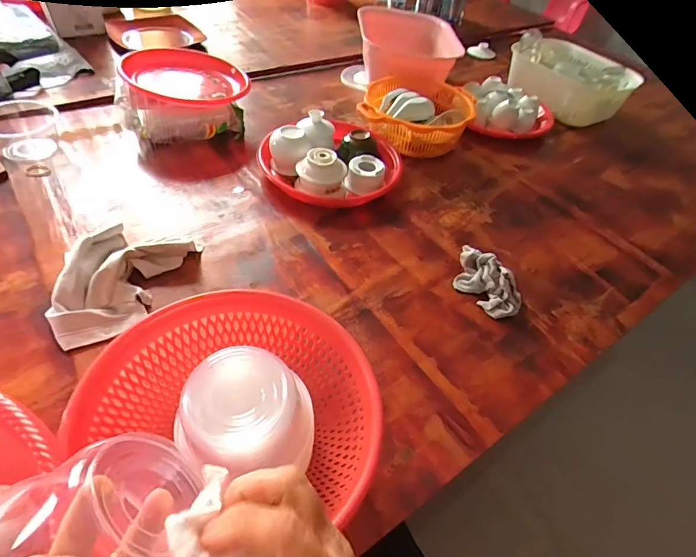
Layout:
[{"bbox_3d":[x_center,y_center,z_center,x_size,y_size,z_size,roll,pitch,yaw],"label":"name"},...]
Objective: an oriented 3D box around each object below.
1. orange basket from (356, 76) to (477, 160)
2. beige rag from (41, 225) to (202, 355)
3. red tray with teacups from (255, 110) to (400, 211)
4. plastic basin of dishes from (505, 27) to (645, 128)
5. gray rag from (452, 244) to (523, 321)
[{"bbox_3d":[0.136,-0.338,0.865,0.216,0.072,0.237,8,49,0],"label":"orange basket"},{"bbox_3d":[-0.292,-0.003,0.533,0.109,0.046,0.194,18,49,9],"label":"beige rag"},{"bbox_3d":[-0.031,-0.208,0.736,0.242,0.065,0.182,15,49,7],"label":"red tray with teacups"},{"bbox_3d":[0.513,-0.469,0.987,0.179,0.110,0.262,-14,52,-18],"label":"plastic basin of dishes"},{"bbox_3d":[0.197,-0.001,0.602,0.070,0.038,0.119,-34,60,-30],"label":"gray rag"}]

